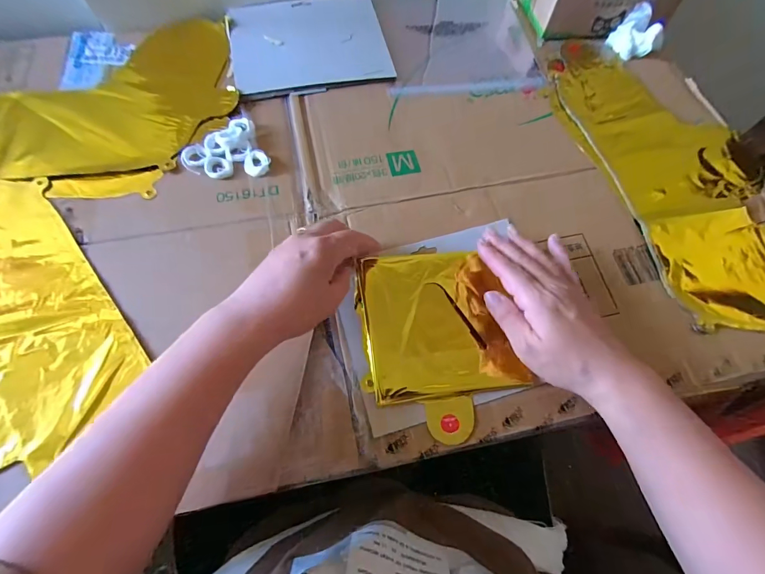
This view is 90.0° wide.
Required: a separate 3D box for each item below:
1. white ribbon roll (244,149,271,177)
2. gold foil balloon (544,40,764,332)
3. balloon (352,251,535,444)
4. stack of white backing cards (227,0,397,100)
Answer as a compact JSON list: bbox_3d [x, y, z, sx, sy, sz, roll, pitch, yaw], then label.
[{"bbox_3d":[-0.134,-0.132,0.408,0.025,0.008,0.031,7,66,1],"label":"white ribbon roll"},{"bbox_3d":[0.337,-0.132,0.437,0.189,0.017,0.424,-15,68,-9],"label":"gold foil balloon"},{"bbox_3d":[0.051,0.046,0.348,0.136,0.014,0.166,-5,67,-4],"label":"balloon"},{"bbox_3d":[-0.095,-0.317,0.493,0.192,0.009,0.170,-12,68,-8],"label":"stack of white backing cards"}]

